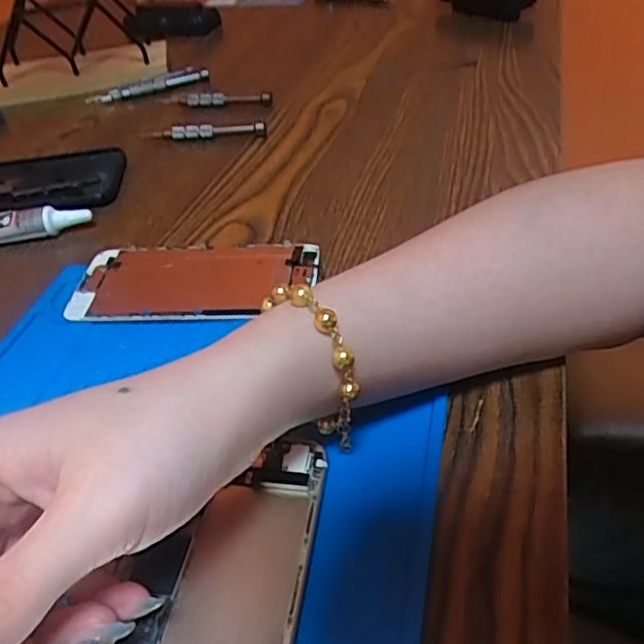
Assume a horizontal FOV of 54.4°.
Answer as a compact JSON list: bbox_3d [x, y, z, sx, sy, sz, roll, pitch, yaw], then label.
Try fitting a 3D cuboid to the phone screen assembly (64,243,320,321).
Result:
[{"bbox_3d":[-0.071,-0.023,0.351,0.133,0.010,0.065,-1,42,6],"label":"phone screen assembly"}]

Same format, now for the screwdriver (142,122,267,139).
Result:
[{"bbox_3d":[-0.094,-0.151,0.497,0.098,0.011,0.009,-1,42,6],"label":"screwdriver"}]

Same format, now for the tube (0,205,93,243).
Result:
[{"bbox_3d":[-0.202,-0.061,0.403,0.104,0.017,0.021,-7,42,-1],"label":"tube"}]

